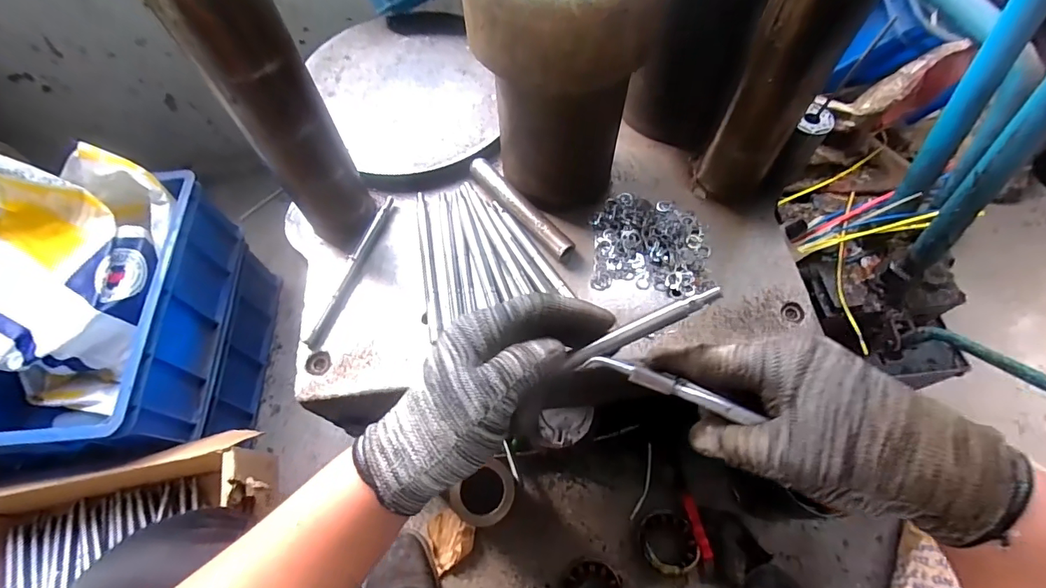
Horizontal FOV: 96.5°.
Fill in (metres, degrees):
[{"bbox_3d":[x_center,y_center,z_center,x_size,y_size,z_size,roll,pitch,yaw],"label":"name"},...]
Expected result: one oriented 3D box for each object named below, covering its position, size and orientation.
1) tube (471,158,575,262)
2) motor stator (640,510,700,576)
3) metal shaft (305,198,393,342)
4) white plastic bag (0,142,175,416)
[{"bbox_3d":[-0.003,-0.085,0.461,0.022,0.018,0.140,-37,68,-16],"label":"tube"},{"bbox_3d":[0.217,0.373,0.702,0.079,0.040,0.085,-1,63,1],"label":"motor stator"},{"bbox_3d":[-0.162,-0.028,0.443,0.009,0.010,0.163,16,64,10],"label":"metal shaft"},{"bbox_3d":[-0.653,-0.048,0.632,0.302,0.242,0.321,17,64,10],"label":"white plastic bag"}]

